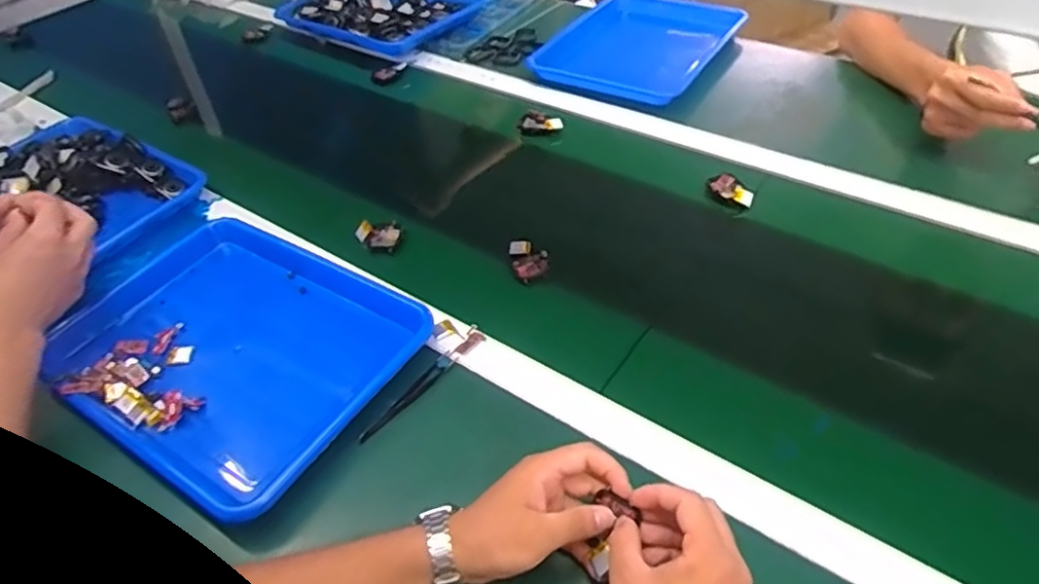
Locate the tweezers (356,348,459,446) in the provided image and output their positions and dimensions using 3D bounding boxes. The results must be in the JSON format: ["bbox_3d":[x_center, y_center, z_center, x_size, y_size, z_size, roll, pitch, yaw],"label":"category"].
[{"bbox_3d":[-0.100,0.096,0.604,0.016,0.008,0.117,29,55,29],"label":"tweezers"}]

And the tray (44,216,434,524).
[{"bbox_3d":[-0.280,0.054,0.647,0.339,0.041,0.252,23,52,25],"label":"tray"}]

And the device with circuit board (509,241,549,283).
[{"bbox_3d":[0.011,-0.033,0.718,0.038,0.021,0.051,-10,46,-4],"label":"device with circuit board"}]

